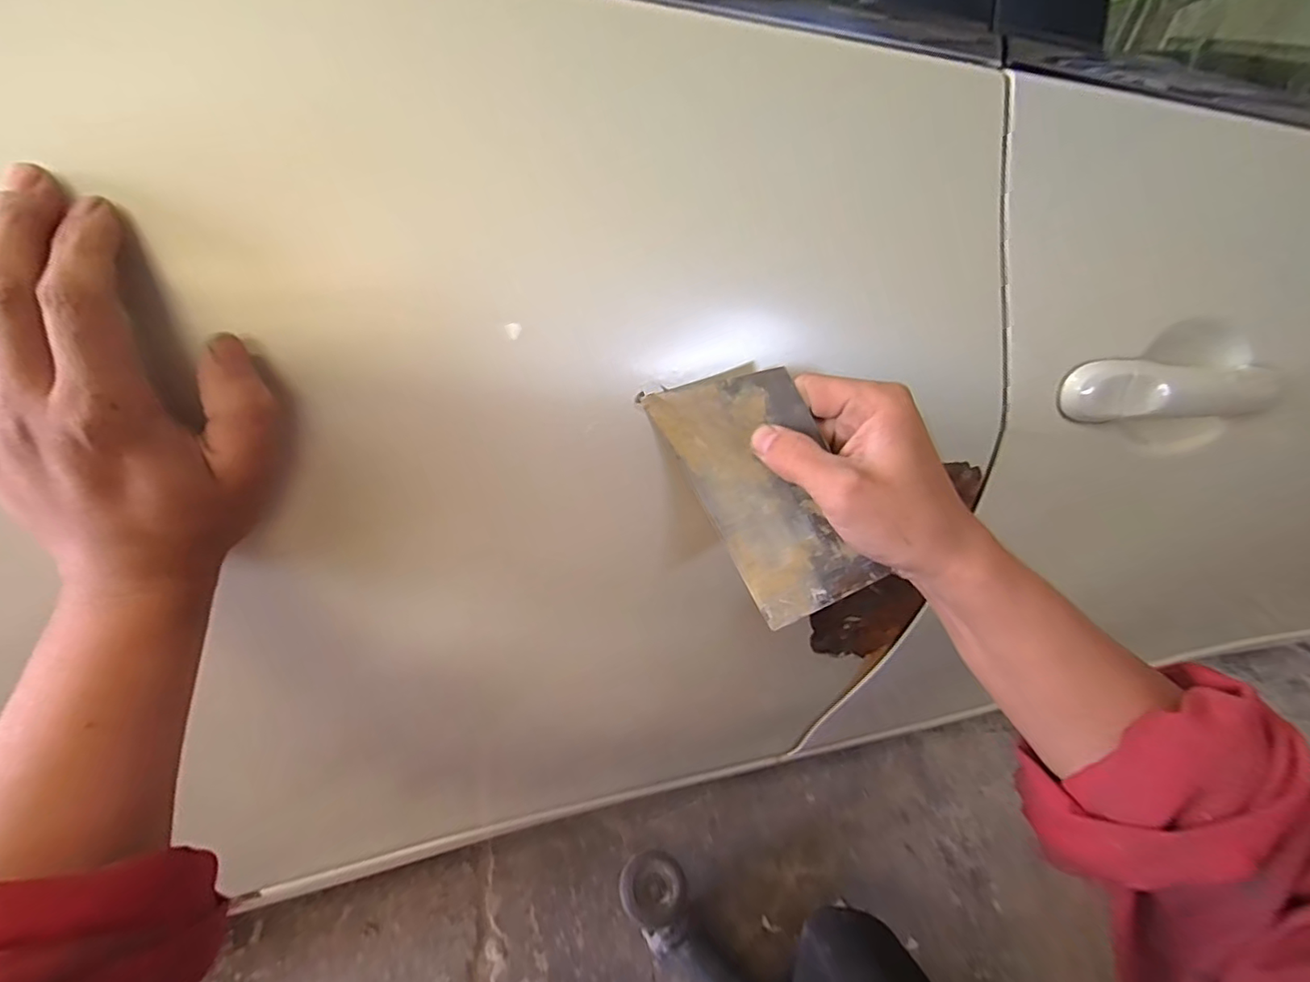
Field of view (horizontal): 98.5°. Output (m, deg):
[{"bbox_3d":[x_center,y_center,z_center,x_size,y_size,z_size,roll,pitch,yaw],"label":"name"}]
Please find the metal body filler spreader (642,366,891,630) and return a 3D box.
[{"bbox_3d":[0.062,-0.001,0.303,0.071,0.140,0.006,-29,1,9],"label":"metal body filler spreader"}]

